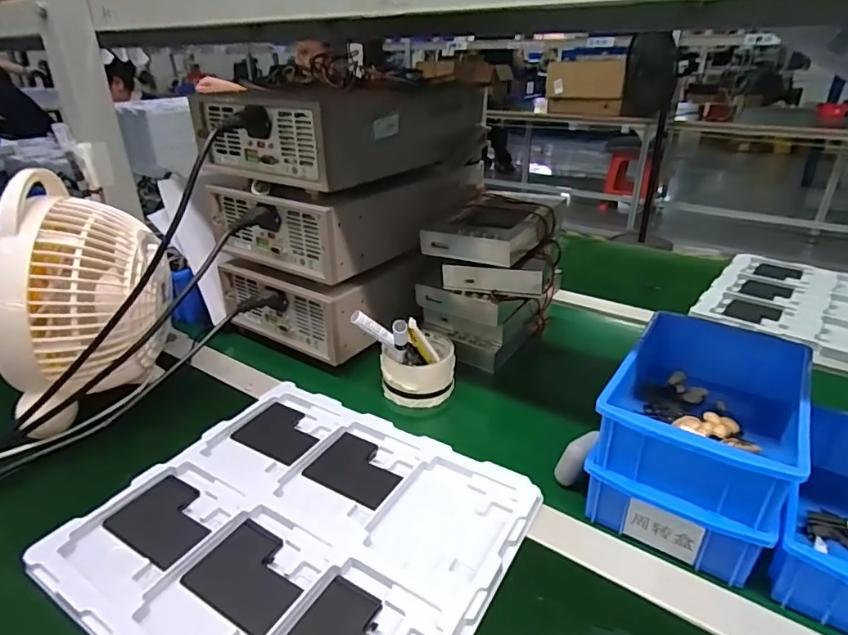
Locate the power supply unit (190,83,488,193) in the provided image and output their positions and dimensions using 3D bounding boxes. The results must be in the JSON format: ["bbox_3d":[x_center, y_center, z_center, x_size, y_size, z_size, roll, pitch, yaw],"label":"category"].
[{"bbox_3d":[-0.087,-0.253,0.666,0.209,0.098,0.333,18,33,31],"label":"power supply unit"}]

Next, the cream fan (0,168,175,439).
[{"bbox_3d":[-0.333,-0.015,0.519,0.119,0.208,0.182,-1,28,-1],"label":"cream fan"}]

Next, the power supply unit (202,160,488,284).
[{"bbox_3d":[-0.092,-0.164,0.709,0.215,0.085,0.329,18,33,31],"label":"power supply unit"}]

